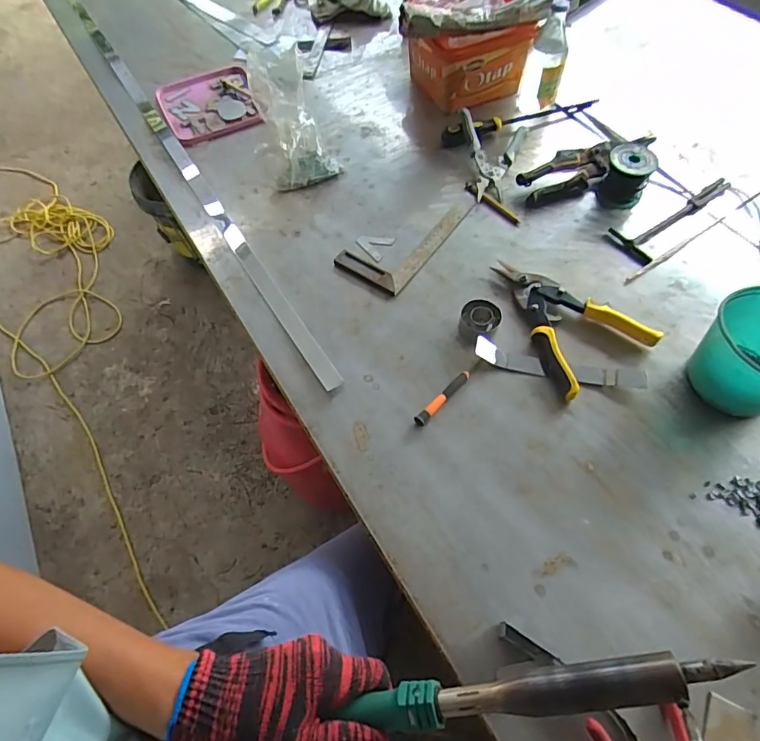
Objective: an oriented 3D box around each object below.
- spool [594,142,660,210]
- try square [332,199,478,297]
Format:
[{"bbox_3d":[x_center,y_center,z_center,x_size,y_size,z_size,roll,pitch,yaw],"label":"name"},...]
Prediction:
[{"bbox_3d":[0.390,-0.310,0.771,0.072,0.065,0.075,18,62,11],"label":"spool"},{"bbox_3d":[0.045,-0.217,0.767,0.113,0.009,0.230,32,66,18],"label":"try square"}]

